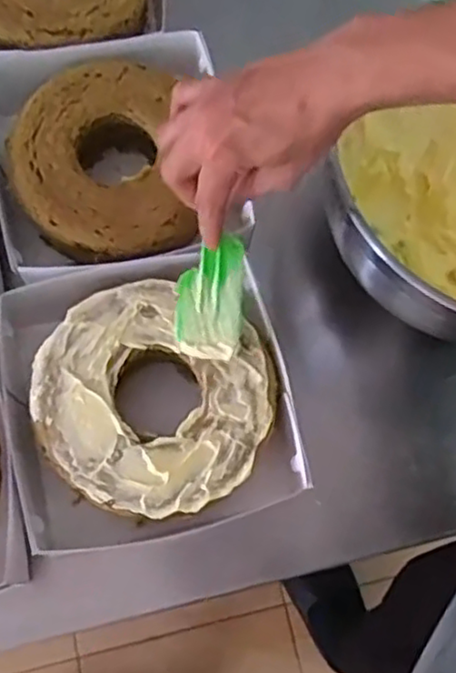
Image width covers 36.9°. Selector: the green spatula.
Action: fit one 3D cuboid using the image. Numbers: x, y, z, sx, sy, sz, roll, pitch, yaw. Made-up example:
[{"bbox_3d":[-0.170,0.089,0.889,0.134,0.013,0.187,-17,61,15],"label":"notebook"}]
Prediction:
[{"bbox_3d":[-0.014,-0.027,0.524,0.049,0.014,0.092,4,106,-1],"label":"green spatula"}]

